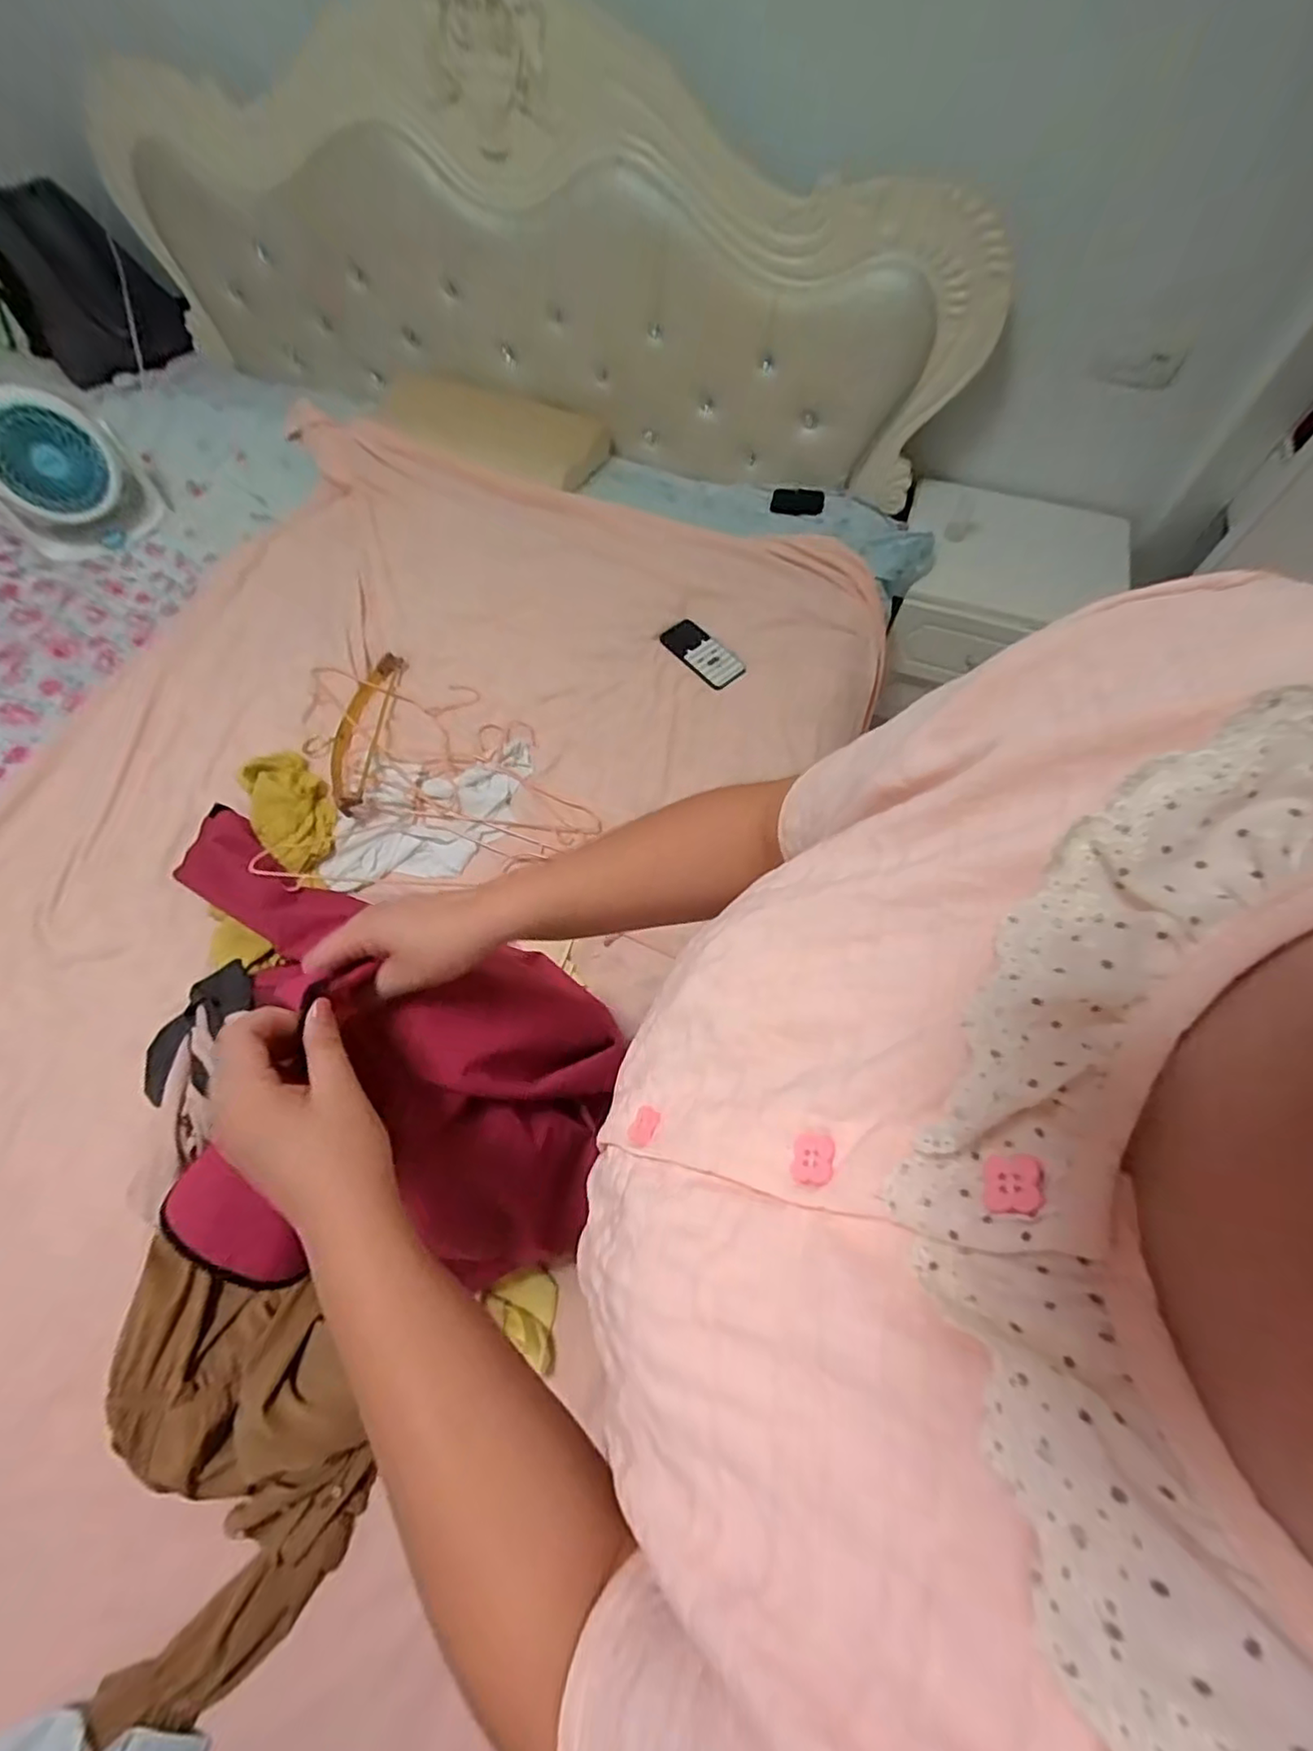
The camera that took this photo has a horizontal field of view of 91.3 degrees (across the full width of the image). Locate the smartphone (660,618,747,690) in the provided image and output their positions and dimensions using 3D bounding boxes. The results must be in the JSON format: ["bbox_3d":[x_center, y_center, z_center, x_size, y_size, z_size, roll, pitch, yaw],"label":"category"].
[{"bbox_3d":[0.084,-0.403,1.173,0.157,0.016,0.070,43,86,10],"label":"smartphone"}]

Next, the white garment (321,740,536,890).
[{"bbox_3d":[-0.342,-0.100,0.976,0.310,0.031,0.207,-11,64,-7],"label":"white garment"}]

